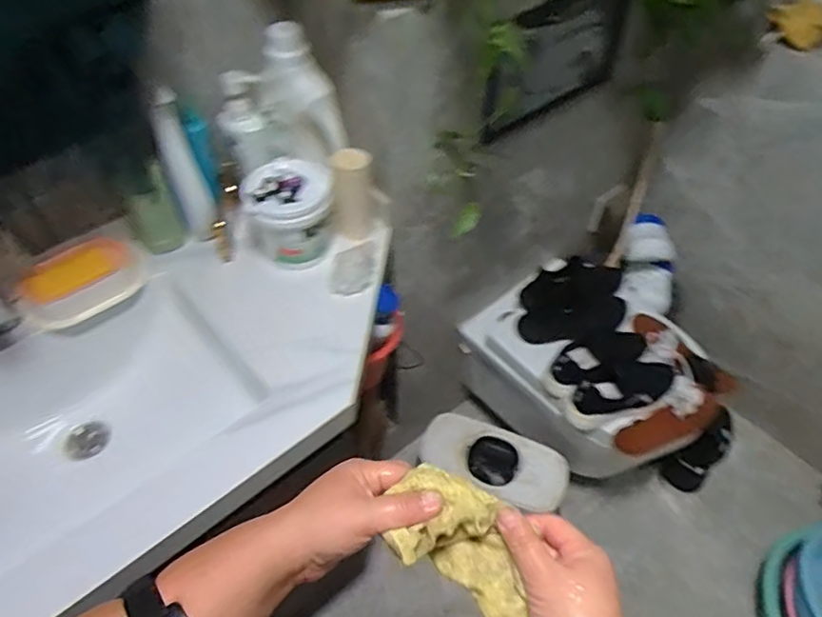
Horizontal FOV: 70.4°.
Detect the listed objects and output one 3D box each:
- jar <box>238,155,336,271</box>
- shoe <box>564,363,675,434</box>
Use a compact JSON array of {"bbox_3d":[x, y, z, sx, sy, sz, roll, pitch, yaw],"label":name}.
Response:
[{"bbox_3d":[-0.188,-0.149,0.895,0.140,0.133,0.131,0,50,0],"label":"jar"},{"bbox_3d":[0.435,0.155,1.175,0.256,0.103,0.092,-21,53,-17],"label":"shoe"}]

